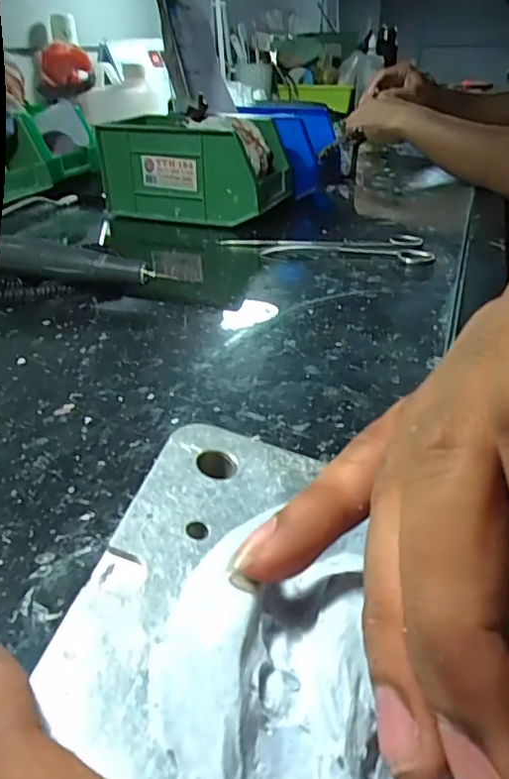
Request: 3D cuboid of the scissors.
[{"bbox_3d":[0.059,-0.121,0.485,0.172,0.007,0.059,5,31,10],"label":"scissors"}]

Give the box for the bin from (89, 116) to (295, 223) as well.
[{"bbox_3d":[-0.056,-0.222,0.580,0.171,0.084,0.097,11,33,19],"label":"bin"}]

